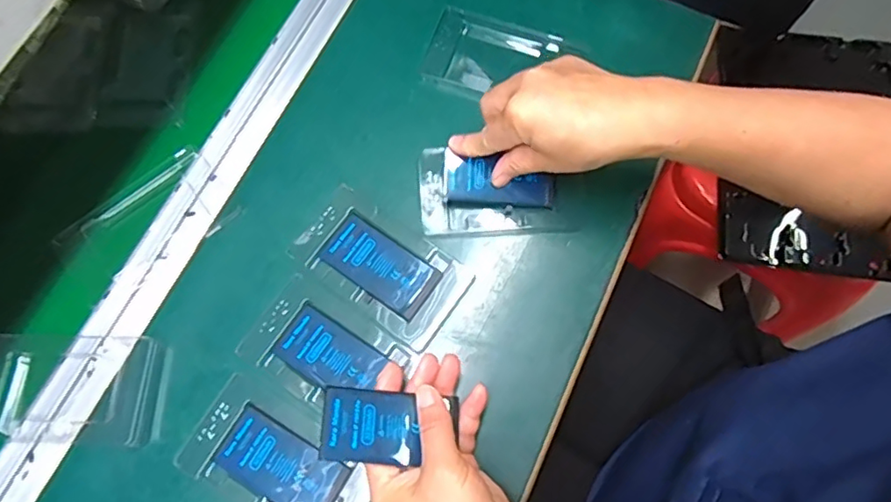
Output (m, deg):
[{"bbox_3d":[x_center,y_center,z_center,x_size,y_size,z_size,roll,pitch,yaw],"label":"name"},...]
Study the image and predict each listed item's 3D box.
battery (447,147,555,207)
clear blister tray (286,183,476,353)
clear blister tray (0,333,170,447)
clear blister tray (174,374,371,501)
[{"bbox_3d":[0.042,-0.054,0.445,0.083,0.006,0.033,6,92,-3],"label":"battery"},{"bbox_3d":[-0.049,0.011,0.432,0.125,0.005,0.071,35,77,9],"label":"clear blister tray"},{"bbox_3d":[-0.267,0.095,0.404,0.134,0.011,0.071,3,74,0],"label":"clear blister tray"},{"bbox_3d":[-0.113,0.148,0.390,0.128,0.007,0.066,32,76,8],"label":"clear blister tray"}]

